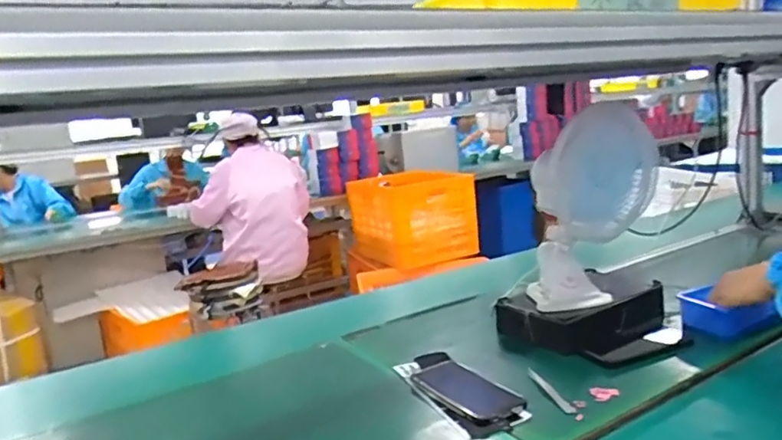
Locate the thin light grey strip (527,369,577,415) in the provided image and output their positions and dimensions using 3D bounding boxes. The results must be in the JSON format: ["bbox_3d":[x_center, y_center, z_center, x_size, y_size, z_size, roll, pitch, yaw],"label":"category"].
[{"bbox_3d":[0.218,0.231,0.819,0.017,0.004,0.131,-9,10,-9],"label":"thin light grey strip"}]

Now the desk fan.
[{"bbox_3d":[0.329,-0.020,0.980,0.215,0.306,0.127,-4,10,20],"label":"desk fan"}]

